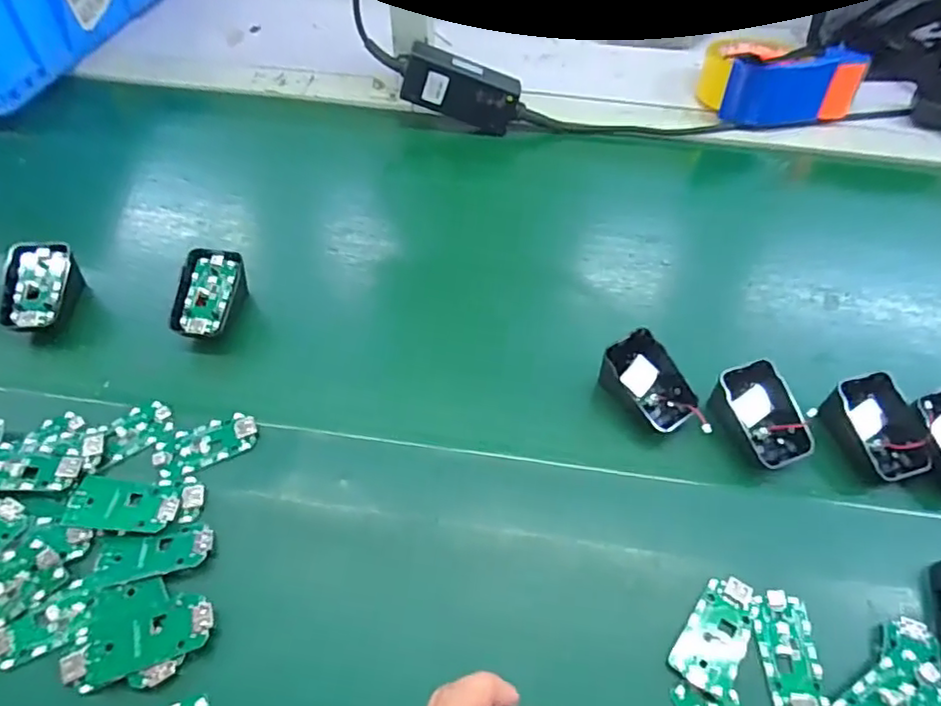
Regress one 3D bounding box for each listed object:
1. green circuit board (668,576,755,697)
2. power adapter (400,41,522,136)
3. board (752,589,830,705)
[{"bbox_3d":[0.139,0.156,0.329,0.032,0.006,0.063,33,62,18],"label":"green circuit board"},{"bbox_3d":[-0.009,-0.264,0.594,0.113,0.050,0.030,17,57,-11],"label":"power adapter"},{"bbox_3d":[0.178,0.167,0.327,0.032,0.004,0.064,0,57,-2],"label":"board"}]

